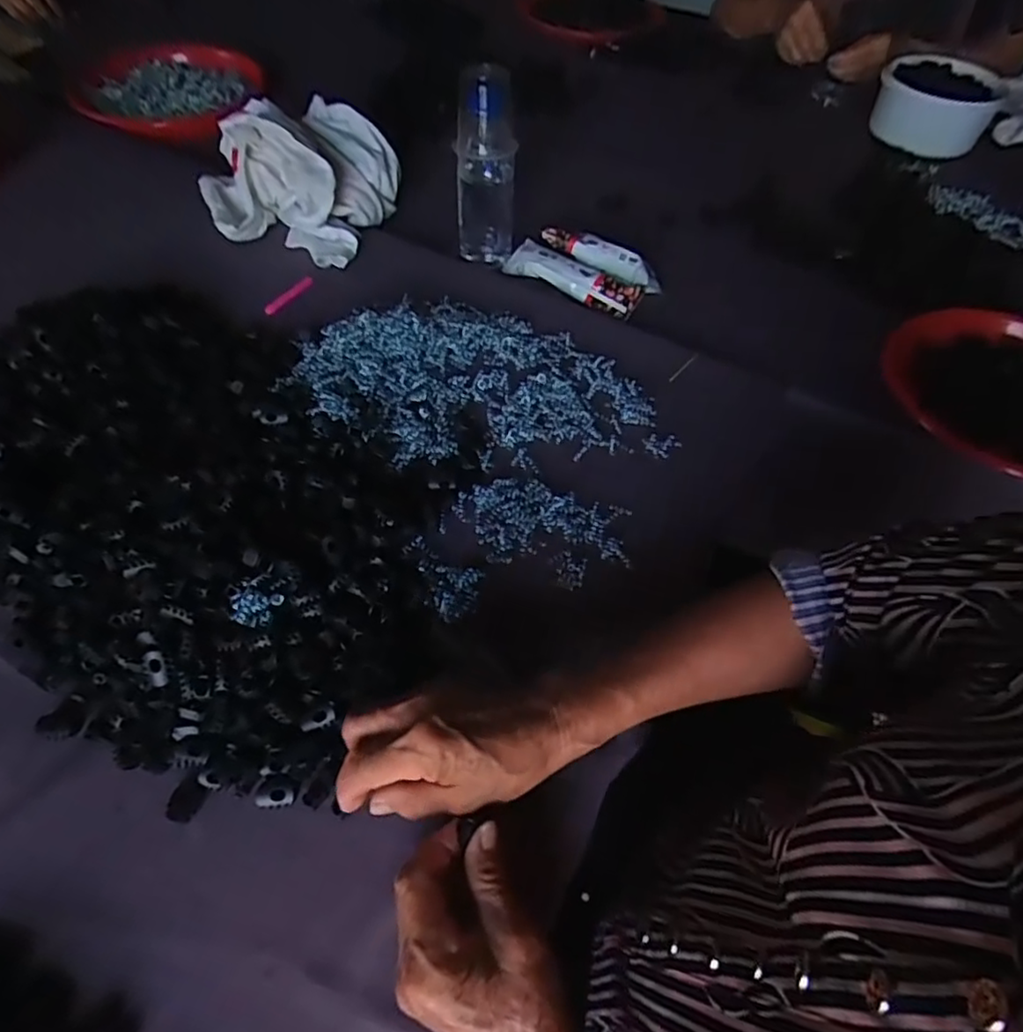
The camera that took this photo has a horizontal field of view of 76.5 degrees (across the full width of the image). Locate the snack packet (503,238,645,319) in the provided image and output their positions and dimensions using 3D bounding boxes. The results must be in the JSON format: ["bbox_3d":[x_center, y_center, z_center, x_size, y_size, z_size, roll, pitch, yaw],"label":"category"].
[{"bbox_3d":[0.064,-0.256,0.694,0.159,0.031,0.037,33,58,20],"label":"snack packet"}]

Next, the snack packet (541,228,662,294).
[{"bbox_3d":[0.095,-0.283,0.704,0.147,0.028,0.029,34,59,20],"label":"snack packet"}]

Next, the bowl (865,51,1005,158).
[{"bbox_3d":[0.569,-0.551,0.875,0.149,0.086,0.164,27,57,16],"label":"bowl"}]

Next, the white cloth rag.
[{"bbox_3d":[-0.234,-0.377,0.707,0.182,0.105,0.191,15,54,8],"label":"white cloth rag"}]

